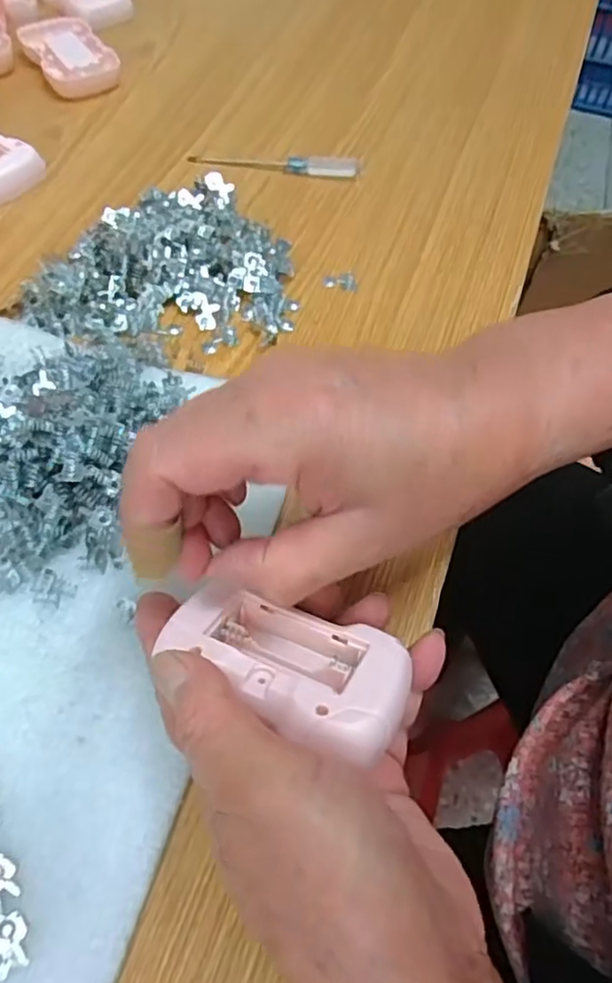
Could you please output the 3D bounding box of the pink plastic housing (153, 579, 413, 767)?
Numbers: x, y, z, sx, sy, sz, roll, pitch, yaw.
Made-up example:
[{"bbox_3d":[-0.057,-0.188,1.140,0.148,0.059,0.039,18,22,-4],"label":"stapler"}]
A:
[{"bbox_3d":[-0.007,0.063,0.234,0.081,0.023,0.048,16,37,16],"label":"pink plastic housing"}]

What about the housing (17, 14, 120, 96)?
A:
[{"bbox_3d":[-0.179,-0.333,0.505,0.052,0.012,0.089,-29,65,-20],"label":"housing"}]

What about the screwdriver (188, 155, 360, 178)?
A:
[{"bbox_3d":[-0.022,-0.228,0.462,0.117,0.012,0.009,7,58,1],"label":"screwdriver"}]

